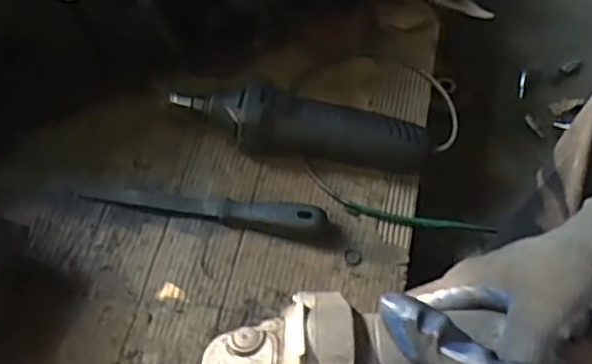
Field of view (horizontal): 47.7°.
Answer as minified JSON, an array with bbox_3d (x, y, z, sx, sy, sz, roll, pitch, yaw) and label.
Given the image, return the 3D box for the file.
[{"bbox_3d":[-0.093,0.022,0.678,0.246,0.030,0.026,8,58,3],"label":"file"}]

